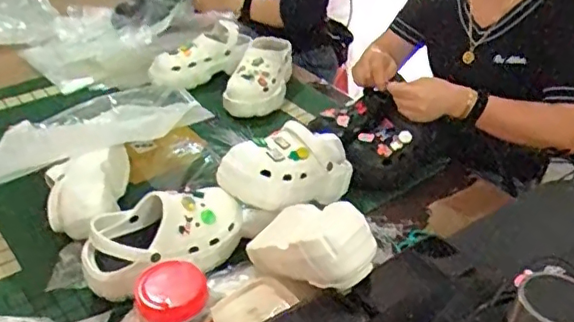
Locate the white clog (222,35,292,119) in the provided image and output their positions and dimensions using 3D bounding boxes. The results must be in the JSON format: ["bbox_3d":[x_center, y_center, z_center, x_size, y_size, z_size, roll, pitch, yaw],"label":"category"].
[{"bbox_3d":[-0.052,-0.197,1.329,0.115,0.096,0.251,13,55,22],"label":"white clog"}]

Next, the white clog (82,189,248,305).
[{"bbox_3d":[-0.178,0.118,0.864,0.243,0.104,0.094,-19,39,-25],"label":"white clog"}]

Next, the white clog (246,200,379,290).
[{"bbox_3d":[0.021,0.107,0.795,0.099,0.085,0.218,-23,18,-29],"label":"white clog"}]

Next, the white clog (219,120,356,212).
[{"bbox_3d":[0.002,0.011,0.970,0.250,0.112,0.092,-5,29,-38],"label":"white clog"}]

